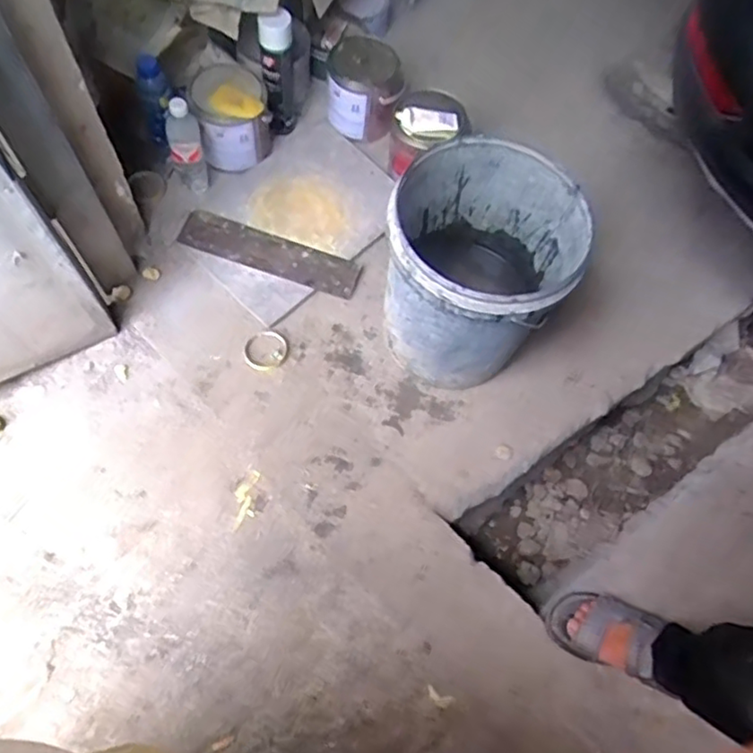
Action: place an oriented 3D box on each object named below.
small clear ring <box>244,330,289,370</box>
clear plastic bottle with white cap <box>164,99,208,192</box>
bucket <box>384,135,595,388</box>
[{"bbox_3d":[-0.209,-0.051,1.240,0.081,0.010,0.075,2,65,-4],"label":"small clear ring"},{"bbox_3d":[-0.379,-0.463,1.304,0.064,0.195,0.066,-13,67,-10],"label":"clear plastic bottle with white cap"},{"bbox_3d":[0.164,-0.178,1.114,0.288,0.342,0.300,2,65,-4],"label":"bucket"}]

